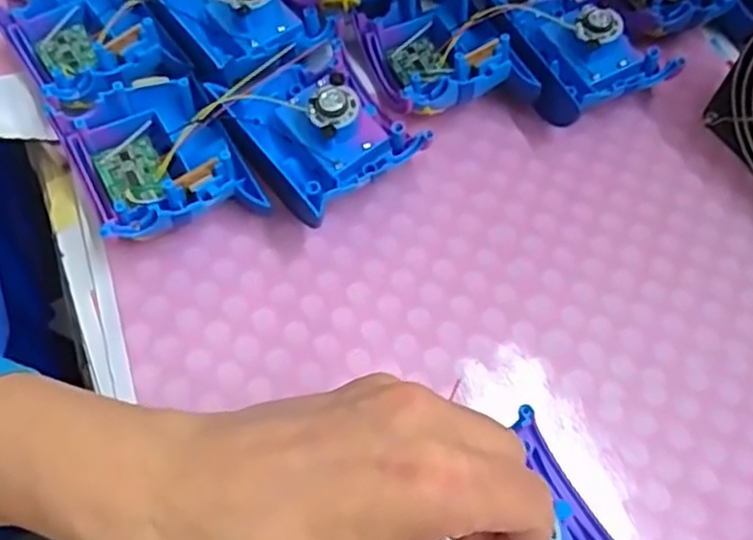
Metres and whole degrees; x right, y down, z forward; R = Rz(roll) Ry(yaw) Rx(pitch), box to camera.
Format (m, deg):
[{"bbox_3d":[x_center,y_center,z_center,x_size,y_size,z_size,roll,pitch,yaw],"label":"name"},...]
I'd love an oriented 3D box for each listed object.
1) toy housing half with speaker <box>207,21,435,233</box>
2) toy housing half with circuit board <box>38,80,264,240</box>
[{"bbox_3d":[-0.030,-0.073,0.381,0.088,0.041,0.091,-34,68,-21],"label":"toy housing half with speaker"},{"bbox_3d":[-0.110,-0.054,0.364,0.078,0.038,0.084,-25,65,-18],"label":"toy housing half with circuit board"}]

